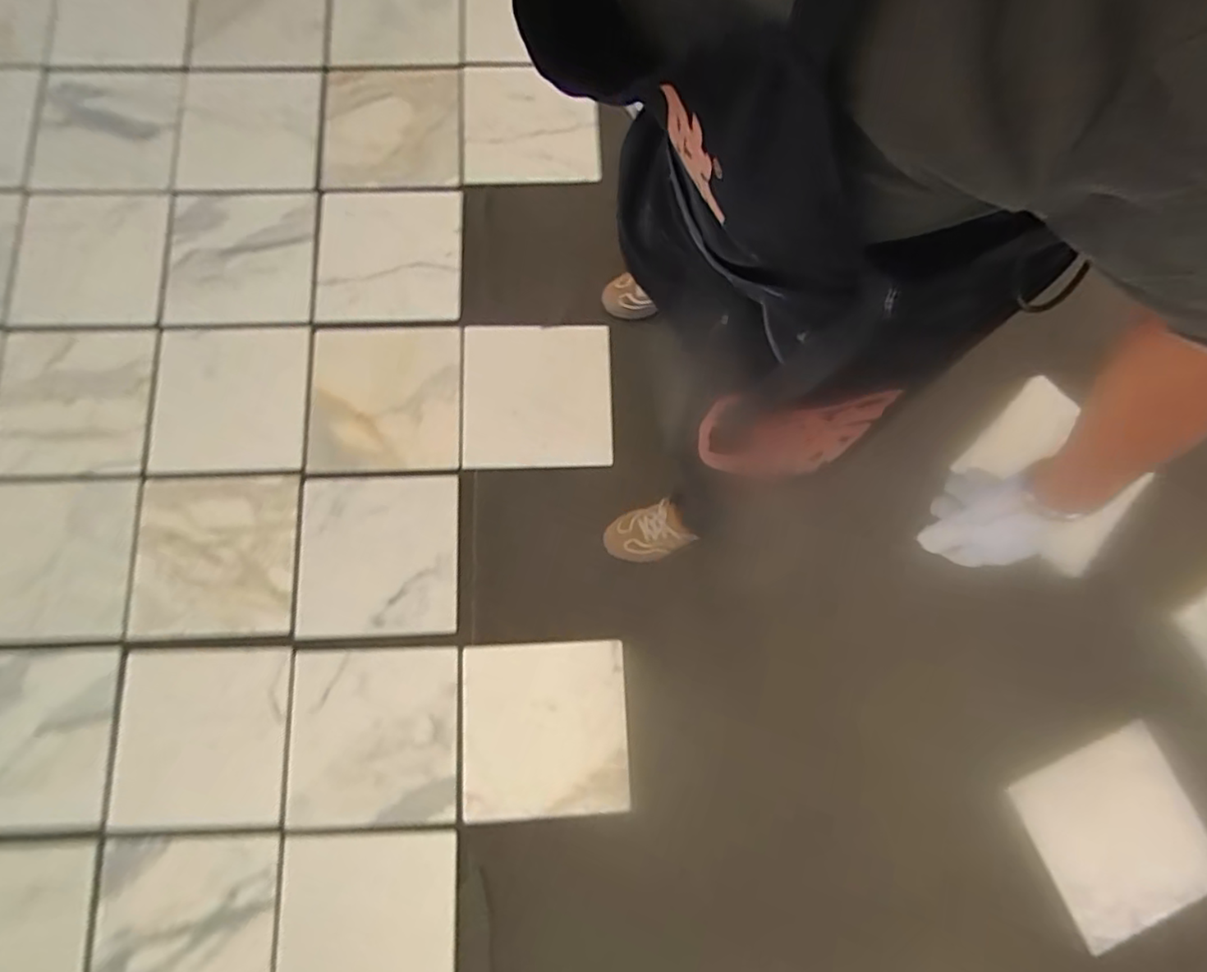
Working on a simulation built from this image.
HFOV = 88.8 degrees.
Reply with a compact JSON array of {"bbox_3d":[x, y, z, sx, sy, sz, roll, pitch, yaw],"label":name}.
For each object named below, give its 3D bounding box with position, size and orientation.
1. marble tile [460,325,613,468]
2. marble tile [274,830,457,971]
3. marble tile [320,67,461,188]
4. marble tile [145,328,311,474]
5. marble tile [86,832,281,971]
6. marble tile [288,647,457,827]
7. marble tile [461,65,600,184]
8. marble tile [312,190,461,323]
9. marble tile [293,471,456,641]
[{"bbox_3d":[-0.149,-0.202,1.376,0.323,0.015,0.322,-1,80,-3],"label":"marble tile"},{"bbox_3d":[-0.430,0.800,1.112,0.310,0.019,0.314,-1,78,-2],"label":"marble tile"},{"bbox_3d":[-0.525,-0.880,1.509,0.352,0.018,0.327,0,80,7],"label":"marble tile"},{"bbox_3d":[-0.871,-0.209,1.438,0.395,0.021,0.355,-2,76,9],"label":"marble tile"},{"bbox_3d":[-0.751,0.796,1.098,0.309,0.022,0.307,0,70,-3],"label":"marble tile"},{"bbox_3d":[-0.450,0.484,1.195,0.318,0.016,0.320,0,78,-2],"label":"marble tile"},{"bbox_3d":[-0.179,-0.870,1.467,0.326,0.023,0.306,-2,85,7],"label":"marble tile"},{"bbox_3d":[-0.510,-0.543,1.456,0.339,0.011,0.319,-1,83,4],"label":"marble tile"},{"bbox_3d":[-0.476,0.143,1.297,0.326,0.016,0.332,-1,78,-2],"label":"marble tile"}]

